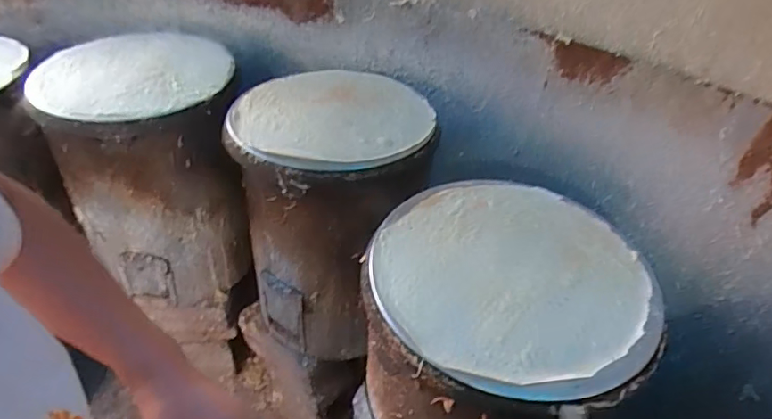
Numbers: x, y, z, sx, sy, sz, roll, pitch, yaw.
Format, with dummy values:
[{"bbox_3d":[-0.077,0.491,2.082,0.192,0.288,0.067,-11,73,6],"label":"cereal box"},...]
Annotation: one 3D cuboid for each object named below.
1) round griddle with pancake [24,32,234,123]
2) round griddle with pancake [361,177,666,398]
[{"bbox_3d":[-0.535,-0.300,1.131,0.412,0.038,0.399,-1,41,-9],"label":"round griddle with pancake"},{"bbox_3d":[0.172,0.076,0.708,0.360,0.014,0.372,27,44,22],"label":"round griddle with pancake"}]

